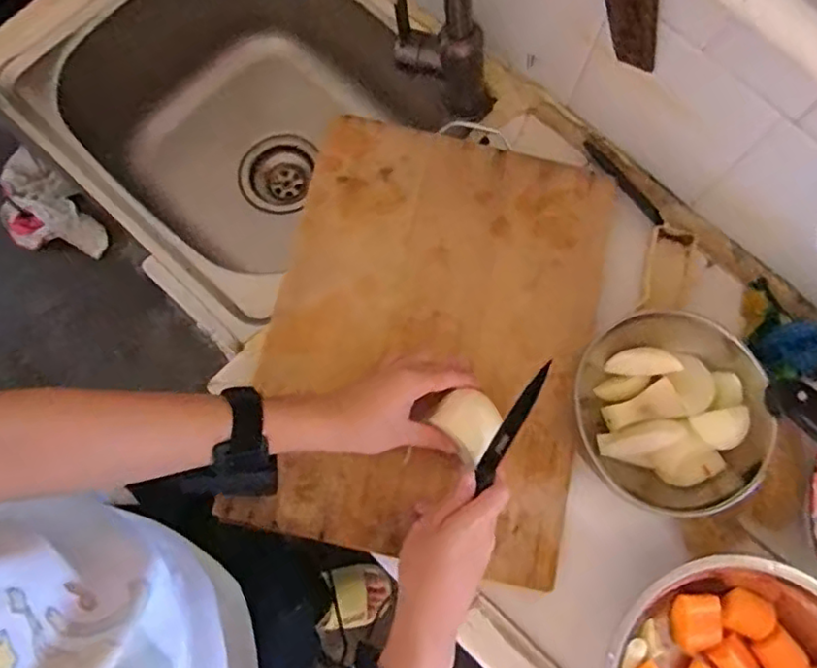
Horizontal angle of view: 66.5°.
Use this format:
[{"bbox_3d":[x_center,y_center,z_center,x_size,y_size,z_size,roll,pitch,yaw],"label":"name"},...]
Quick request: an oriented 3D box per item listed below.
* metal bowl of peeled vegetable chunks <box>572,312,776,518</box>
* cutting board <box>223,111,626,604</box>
[{"bbox_3d":[0.214,0.055,0.503,0.141,0.060,0.155,0,77,0],"label":"metal bowl of peeled vegetable chunks"},{"bbox_3d":[0.024,-0.001,0.545,0.274,0.030,0.374,12,77,3],"label":"cutting board"}]

